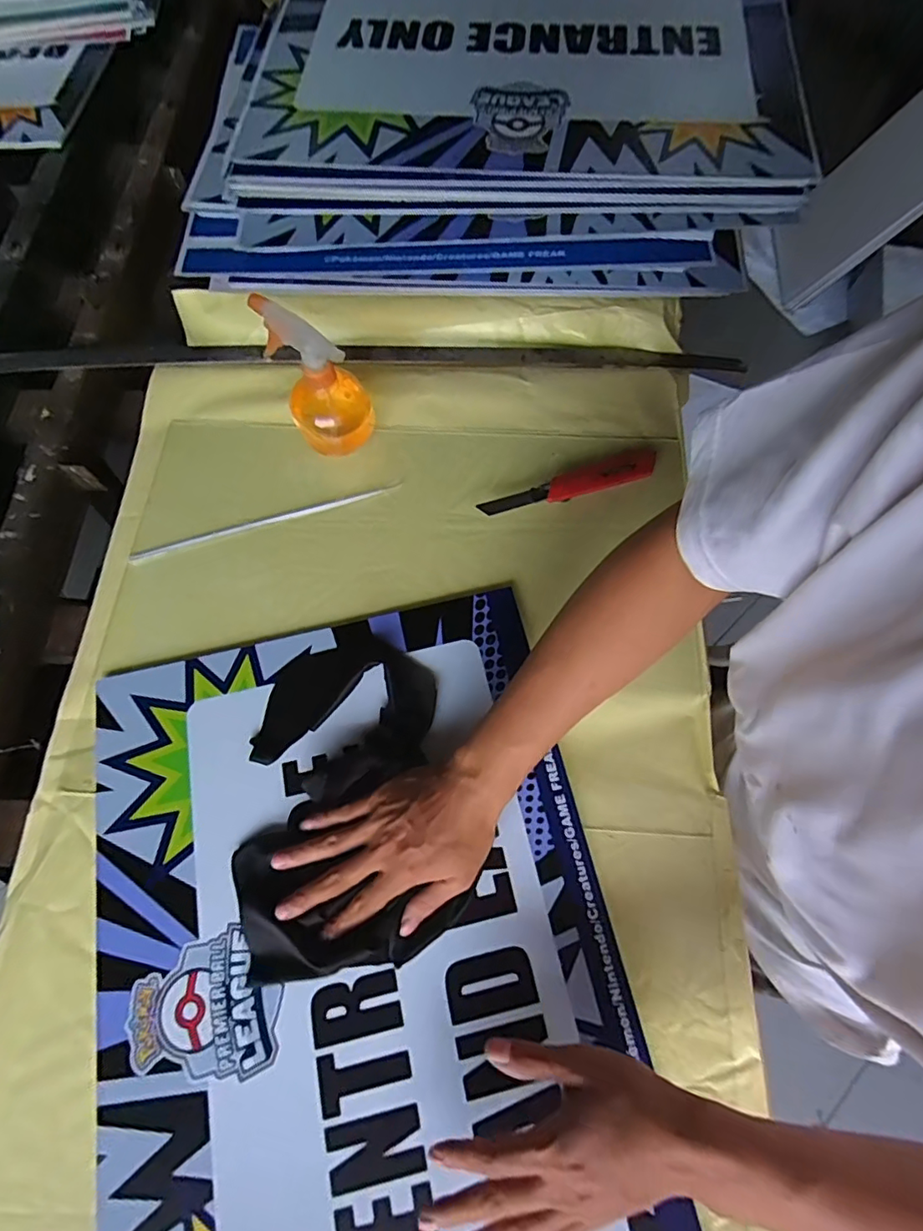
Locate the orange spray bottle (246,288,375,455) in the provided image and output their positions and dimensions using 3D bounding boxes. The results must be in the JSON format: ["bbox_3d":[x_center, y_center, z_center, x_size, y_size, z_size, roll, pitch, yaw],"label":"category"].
[{"bbox_3d":[-0.142,-0.236,0.562,0.085,0.161,0.072,-12,70,-4],"label":"orange spray bottle"}]

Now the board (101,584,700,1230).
[{"bbox_3d":[-0.083,0.279,0.445,0.406,0.011,0.578,-13,70,-4],"label":"board"}]

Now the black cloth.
[{"bbox_3d":[-0.107,0.153,0.483,0.187,0.037,0.270,-10,72,-6],"label":"black cloth"}]

